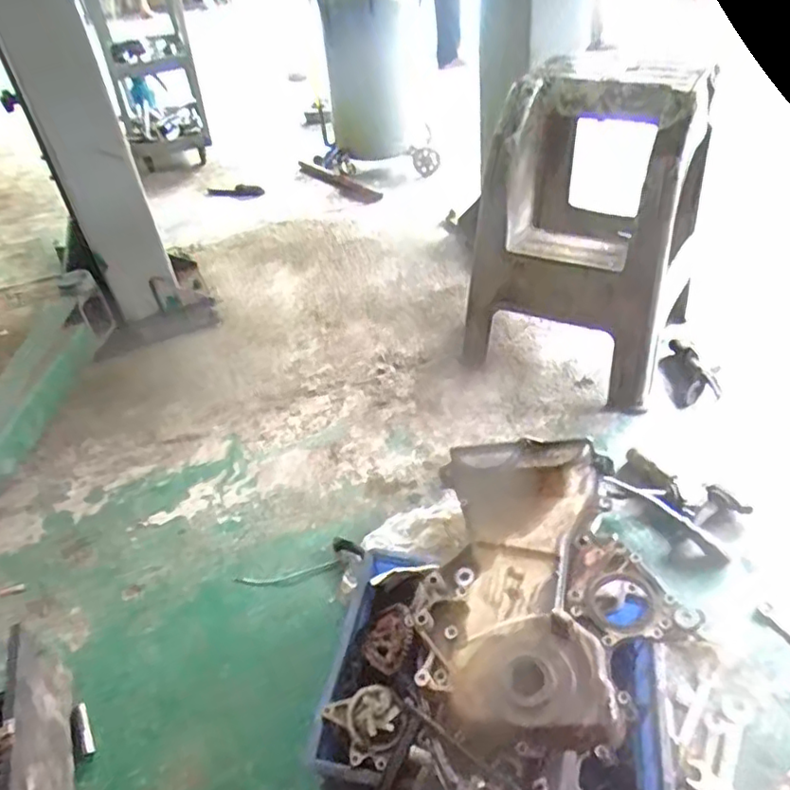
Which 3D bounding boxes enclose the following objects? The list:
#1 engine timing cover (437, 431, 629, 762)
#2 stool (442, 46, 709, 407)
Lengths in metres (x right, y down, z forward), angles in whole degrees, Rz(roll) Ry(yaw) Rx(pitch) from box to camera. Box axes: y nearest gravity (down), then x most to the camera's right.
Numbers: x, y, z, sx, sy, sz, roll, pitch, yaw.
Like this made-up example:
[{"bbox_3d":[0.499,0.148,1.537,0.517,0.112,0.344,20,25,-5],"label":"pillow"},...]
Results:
[{"bbox_3d":[0.166,0.231,0.801,0.236,0.080,0.397,0,40,9],"label":"engine timing cover"},{"bbox_3d":[0.386,-0.329,1.314,0.454,0.582,0.321,11,43,20],"label":"stool"}]

